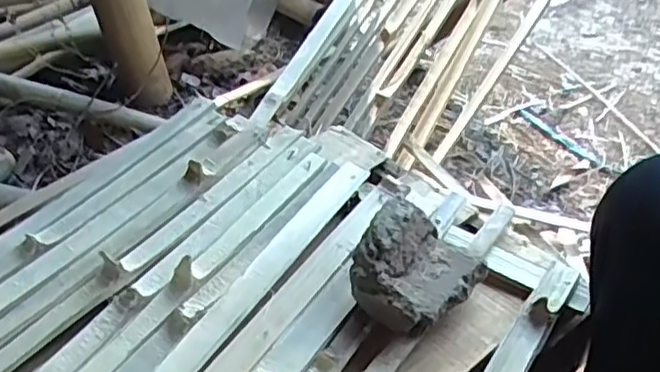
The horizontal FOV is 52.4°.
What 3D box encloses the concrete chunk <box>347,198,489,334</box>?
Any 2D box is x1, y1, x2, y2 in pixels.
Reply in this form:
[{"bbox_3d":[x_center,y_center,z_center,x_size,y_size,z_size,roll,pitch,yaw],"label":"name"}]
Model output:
[{"bbox_3d":[0.071,0.066,0.550,0.086,0.073,0.092,1,43,-1],"label":"concrete chunk"}]

